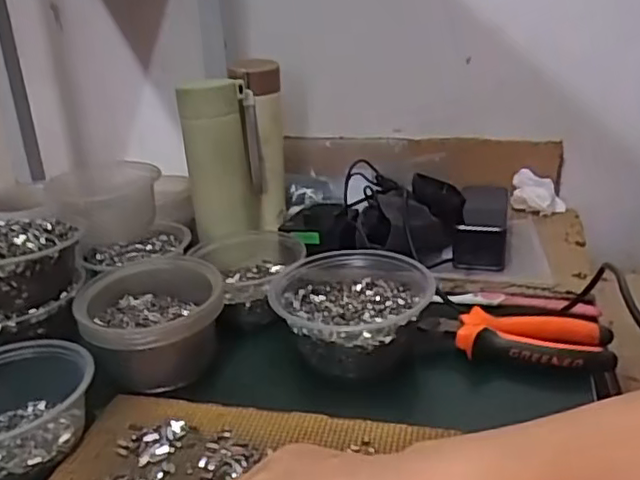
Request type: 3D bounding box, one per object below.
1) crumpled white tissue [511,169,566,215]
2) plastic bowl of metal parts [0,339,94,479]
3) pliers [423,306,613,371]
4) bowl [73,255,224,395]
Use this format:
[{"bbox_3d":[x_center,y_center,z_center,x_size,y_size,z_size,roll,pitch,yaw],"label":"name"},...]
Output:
[{"bbox_3d":[0.274,-0.060,0.782,0.064,0.055,0.030,4,26,15],"label":"crumpled white tissue"},{"bbox_3d":[-0.222,0.120,0.450,0.113,0.048,0.108,-2,25,1],"label":"plastic bowl of metal parts"},{"bbox_3d":[0.163,0.079,0.522,0.148,0.018,0.052,4,26,15],"label":"pliers"},{"bbox_3d":[-0.138,0.070,0.522,0.113,0.068,0.105,-6,25,-6],"label":"bowl"}]

